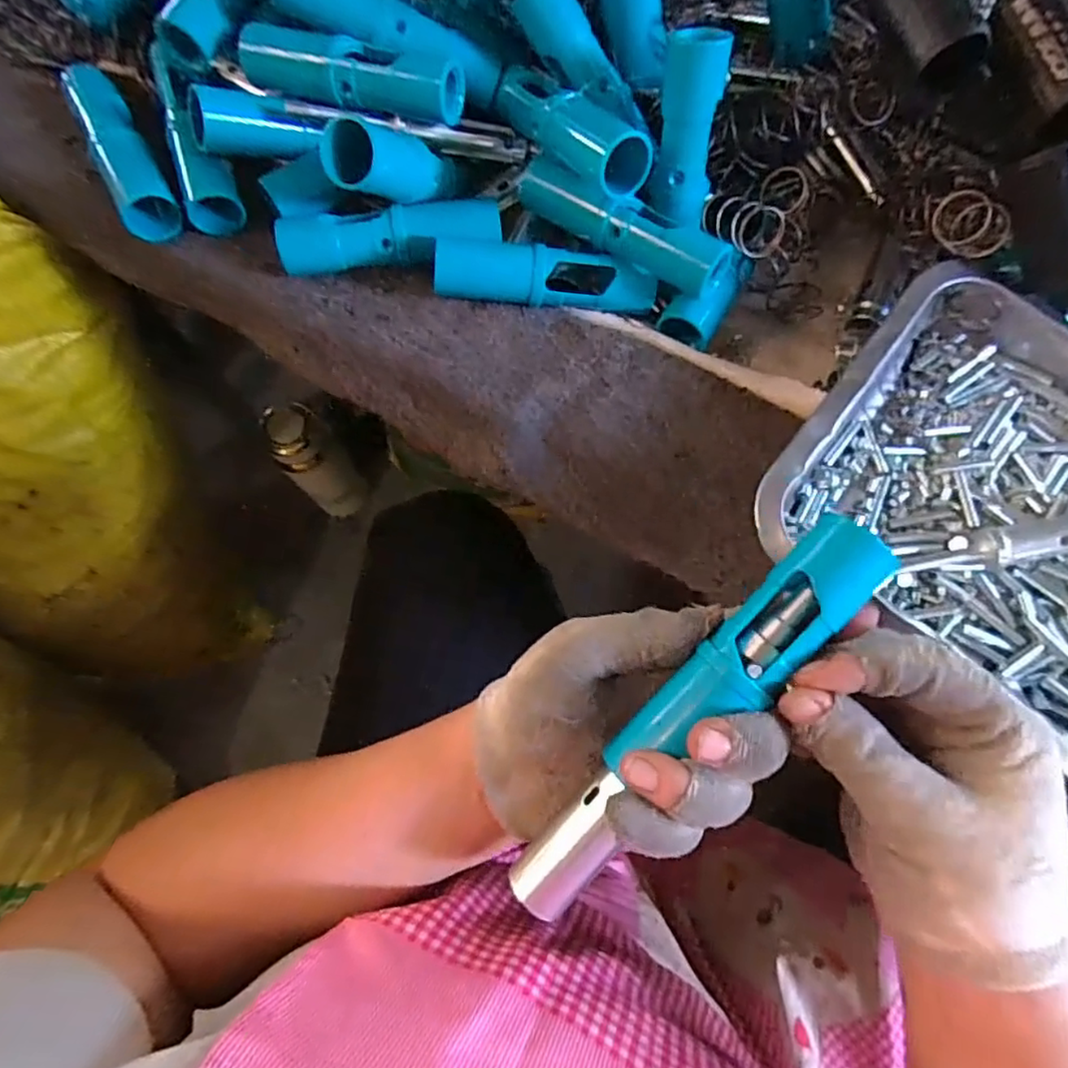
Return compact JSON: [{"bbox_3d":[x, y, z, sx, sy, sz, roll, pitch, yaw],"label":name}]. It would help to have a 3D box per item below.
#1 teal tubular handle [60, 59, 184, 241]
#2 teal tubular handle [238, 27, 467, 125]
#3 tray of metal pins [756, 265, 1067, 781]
[{"bbox_3d":[-0.238,-0.222,0.361,0.029,0.023,0.130,-30,76,-7],"label":"teal tubular handle"},{"bbox_3d":[-0.098,-0.244,0.330,0.120,0.024,0.027,13,75,5],"label":"teal tubular handle"},{"bbox_3d":[0.246,0.003,0.282,0.253,0.031,0.182,38,78,11],"label":"tray of metal pins"}]

